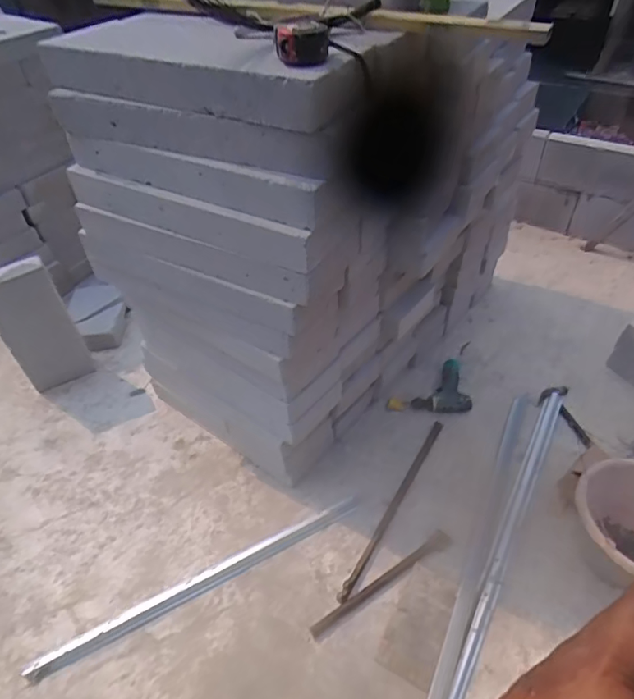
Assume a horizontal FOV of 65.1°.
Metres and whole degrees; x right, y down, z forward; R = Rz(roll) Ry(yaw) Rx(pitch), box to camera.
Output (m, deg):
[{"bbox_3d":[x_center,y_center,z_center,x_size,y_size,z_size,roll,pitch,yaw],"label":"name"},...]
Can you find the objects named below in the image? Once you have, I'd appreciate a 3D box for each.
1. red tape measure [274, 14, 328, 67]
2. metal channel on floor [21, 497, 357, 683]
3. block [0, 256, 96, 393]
[{"bbox_3d":[-0.022,-0.460,0.743,0.080,0.051,0.054,-5,43,0],"label":"red tape measure"},{"bbox_3d":[-0.276,0.572,1.243,0.837,0.024,0.047,-22,45,-18],"label":"metal channel on floor"},{"bbox_3d":[-0.920,-0.067,1.648,0.213,0.472,0.062,-22,48,-19],"label":"block"}]

